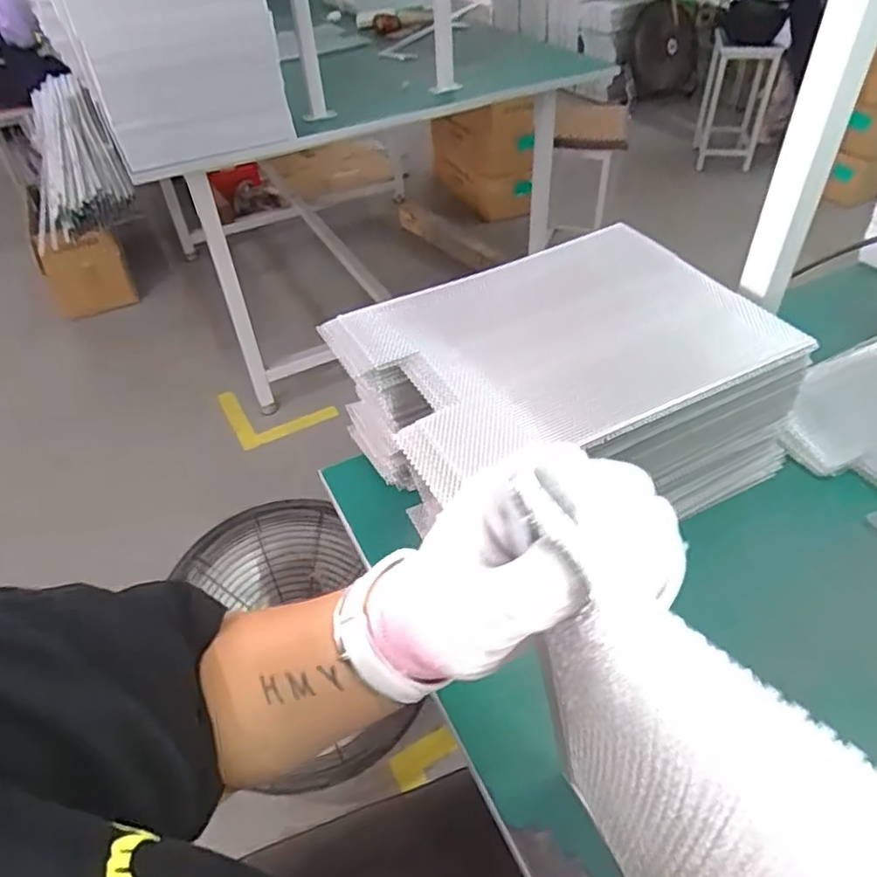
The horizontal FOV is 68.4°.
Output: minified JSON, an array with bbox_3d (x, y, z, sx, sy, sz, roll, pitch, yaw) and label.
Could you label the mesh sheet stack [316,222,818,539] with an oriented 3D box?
[{"bbox_3d":[0.122,-0.045,0.608,0.365,0.165,0.253,-22,47,-17],"label":"mesh sheet stack"}]

